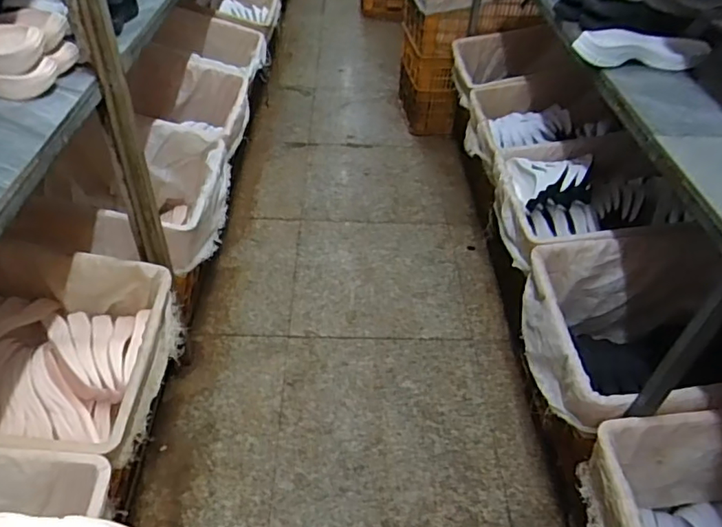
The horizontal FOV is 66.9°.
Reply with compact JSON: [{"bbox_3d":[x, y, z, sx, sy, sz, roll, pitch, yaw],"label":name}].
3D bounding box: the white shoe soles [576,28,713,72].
[{"bbox_3d":[0.624,-0.486,1.242,0.284,0.054,0.109,0,42,-6],"label":"white shoe soles"}]

